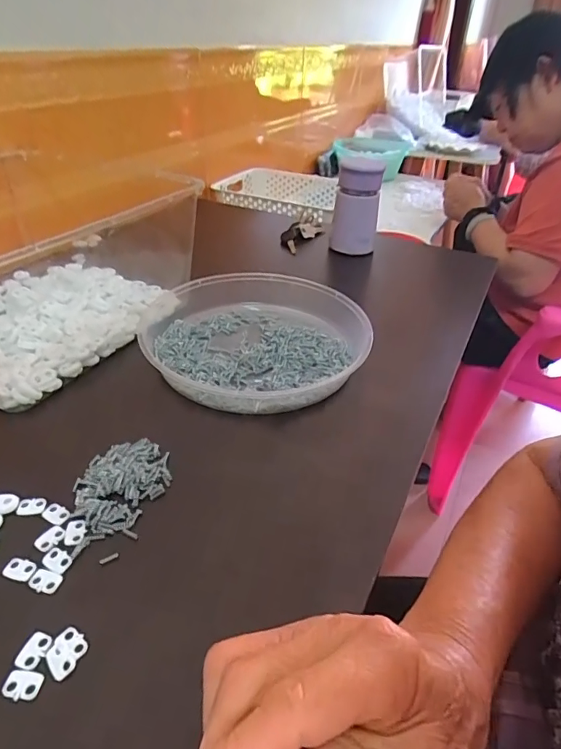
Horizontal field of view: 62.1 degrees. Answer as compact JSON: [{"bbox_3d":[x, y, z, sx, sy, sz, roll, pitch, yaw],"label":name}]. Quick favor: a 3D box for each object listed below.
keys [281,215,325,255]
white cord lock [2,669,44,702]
[{"bbox_3d":[0.032,-0.233,0.769,0.044,0.028,0.110,21,41,23],"label":"keys"},{"bbox_3d":[-0.135,0.162,0.244,0.019,0.004,0.013,7,38,2],"label":"white cord lock"}]

